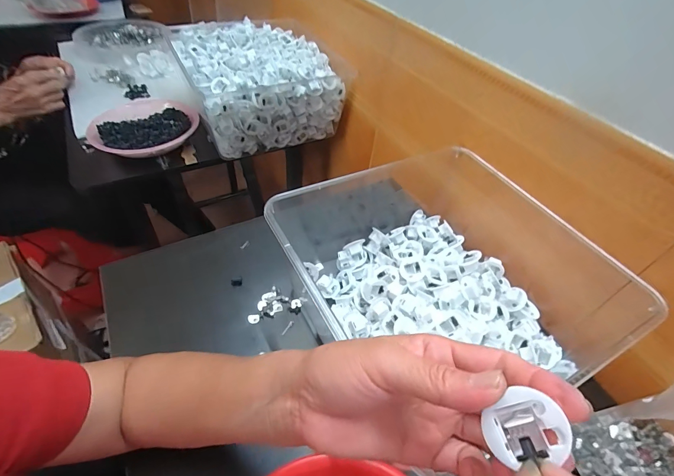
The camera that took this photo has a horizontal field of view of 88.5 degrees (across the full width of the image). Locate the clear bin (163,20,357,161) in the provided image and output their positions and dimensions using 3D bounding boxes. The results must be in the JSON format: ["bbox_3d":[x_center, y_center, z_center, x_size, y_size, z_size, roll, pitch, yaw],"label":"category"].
[{"bbox_3d":[-0.146,-0.319,0.714,0.302,0.169,0.259,-21,53,-22],"label":"clear bin"}]

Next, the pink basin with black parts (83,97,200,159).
[{"bbox_3d":[-0.368,-0.211,0.660,0.183,0.034,0.181,2,48,-3],"label":"pink basin with black parts"}]

